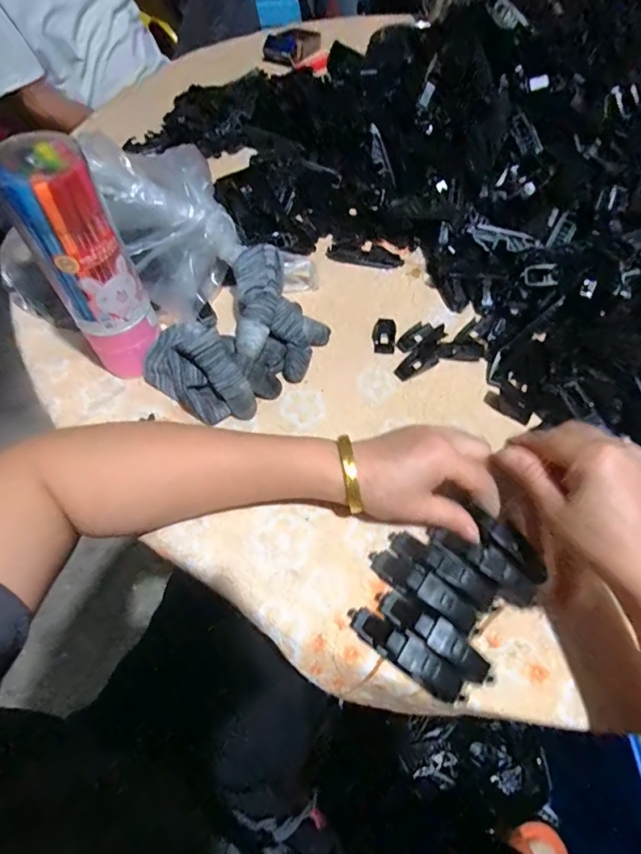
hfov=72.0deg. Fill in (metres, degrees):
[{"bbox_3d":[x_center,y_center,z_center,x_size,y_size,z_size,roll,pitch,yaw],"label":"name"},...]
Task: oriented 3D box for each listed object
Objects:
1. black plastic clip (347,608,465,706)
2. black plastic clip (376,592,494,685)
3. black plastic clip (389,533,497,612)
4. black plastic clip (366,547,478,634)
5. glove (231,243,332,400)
[{"bbox_3d":[0.053,0.143,0.279,0.080,0.019,0.018,32,64,18],"label":"black plastic clip"},{"bbox_3d":[0.073,0.133,0.282,0.080,0.020,0.018,34,65,19],"label":"black plastic clip"},{"bbox_3d":[0.083,0.096,0.303,0.078,0.019,0.019,35,65,19],"label":"black plastic clip"},{"bbox_3d":[0.070,0.109,0.297,0.080,0.020,0.019,34,65,19],"label":"black plastic clip"},{"bbox_3d":[-0.037,-0.097,0.401,0.086,0.059,0.133,-6,59,-3],"label":"glove"}]

